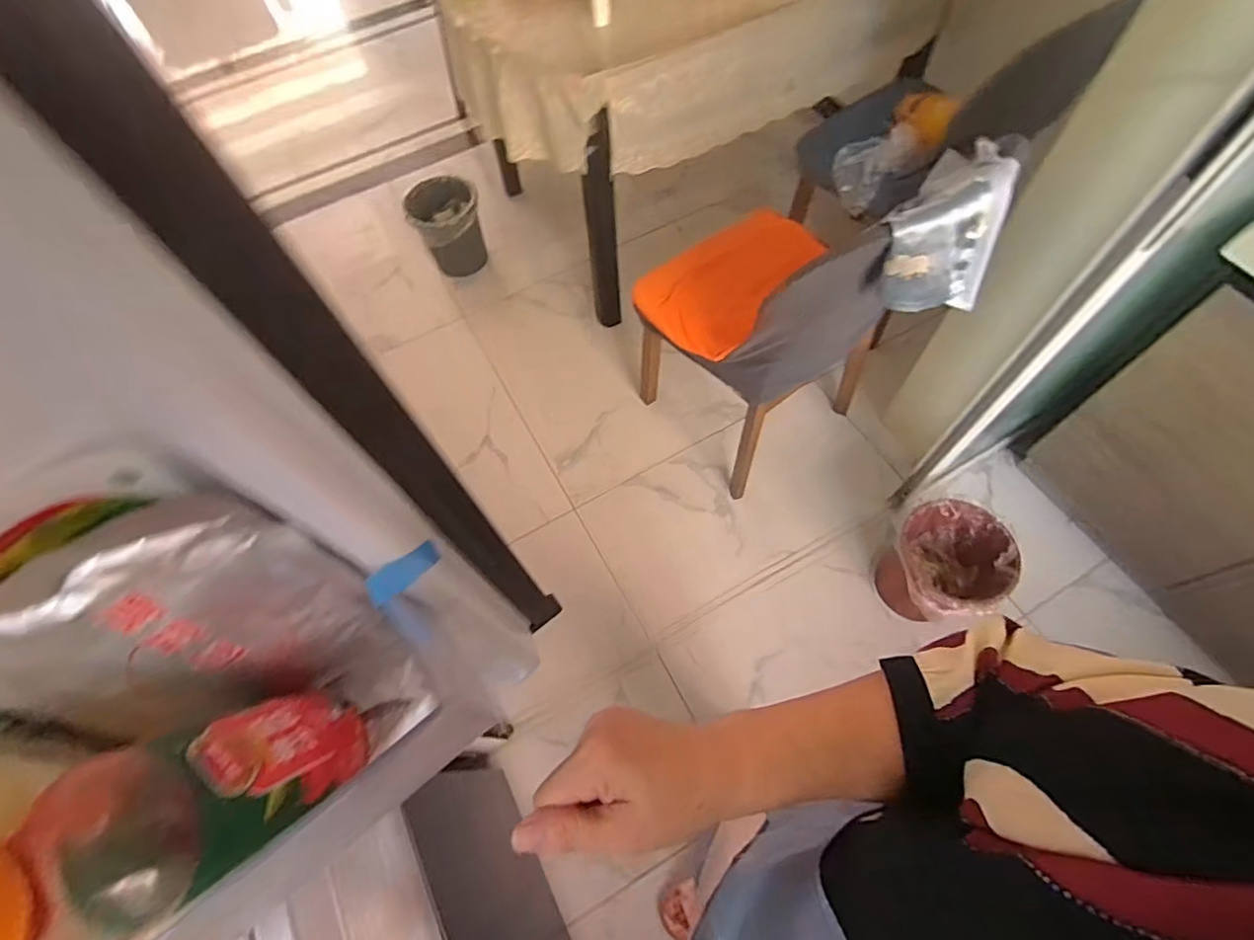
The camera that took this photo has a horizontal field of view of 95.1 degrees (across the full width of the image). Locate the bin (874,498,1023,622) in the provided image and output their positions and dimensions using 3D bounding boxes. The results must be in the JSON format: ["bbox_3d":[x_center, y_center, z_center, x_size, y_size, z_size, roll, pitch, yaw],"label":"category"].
[{"bbox_3d":[0.704,0.222,1.298,0.234,0.255,0.229,-1,63,3],"label":"bin"}]

